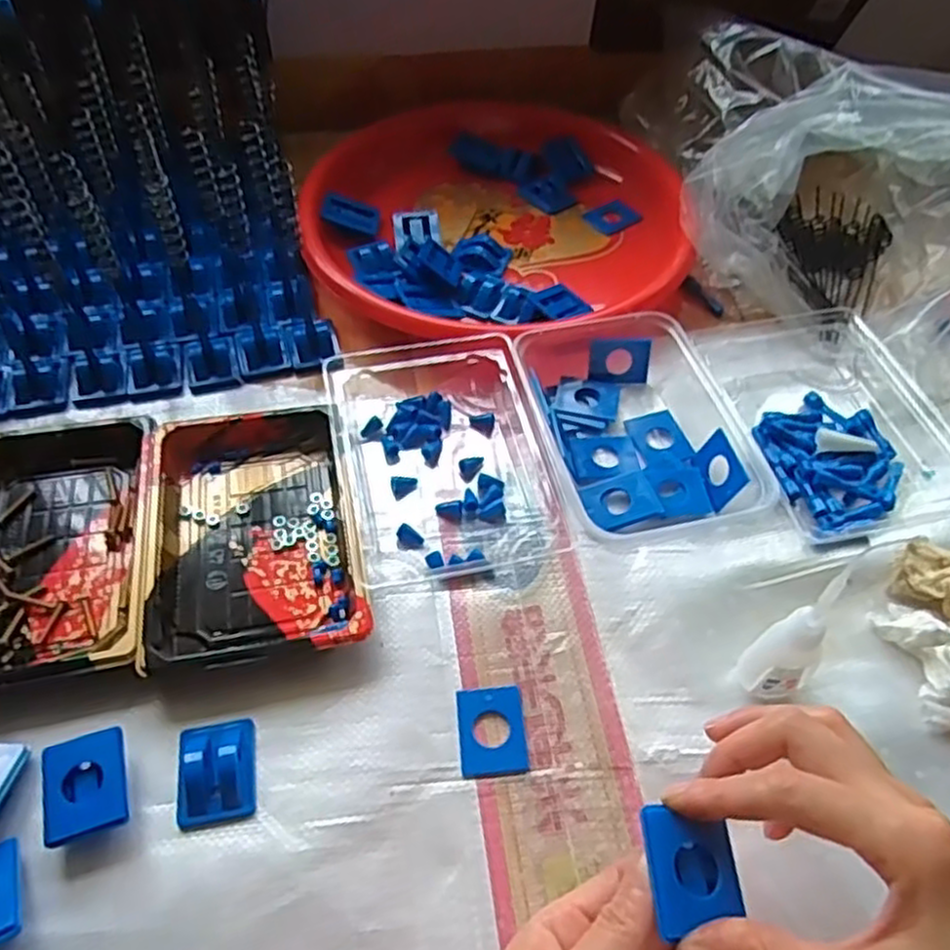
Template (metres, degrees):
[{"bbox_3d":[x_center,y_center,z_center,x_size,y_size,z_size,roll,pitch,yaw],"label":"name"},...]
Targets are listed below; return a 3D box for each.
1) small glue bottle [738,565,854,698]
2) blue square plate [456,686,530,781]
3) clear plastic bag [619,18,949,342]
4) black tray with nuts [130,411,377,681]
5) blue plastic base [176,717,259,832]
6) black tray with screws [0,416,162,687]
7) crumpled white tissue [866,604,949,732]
[{"bbox_3d":[0.147,0.076,0.347,0.021,0.096,0.027,-33,60,-24],"label":"small glue bottle"},{"bbox_3d":[0.008,0.122,0.364,0.032,0.004,0.043,-4,52,-5],"label":"blue square plate"},{"bbox_3d":[0.250,-0.239,0.568,0.202,0.122,0.308,-14,54,-12],"label":"clear plastic bag"},{"bbox_3d":[-0.121,0.030,0.419,0.108,0.022,0.158,-8,53,-7],"label":"black tray with nuts"},{"bbox_3d":[-0.119,0.134,0.347,0.034,0.013,0.046,-10,53,-9],"label":"blue plastic base"},{"bbox_3d":[-0.234,0.031,0.414,0.119,0.021,0.180,-8,53,-8],"label":"black tray with screws"},{"bbox_3d":[0.229,0.092,0.372,0.033,0.028,0.070,-13,54,-11],"label":"crumpled white tissue"}]

